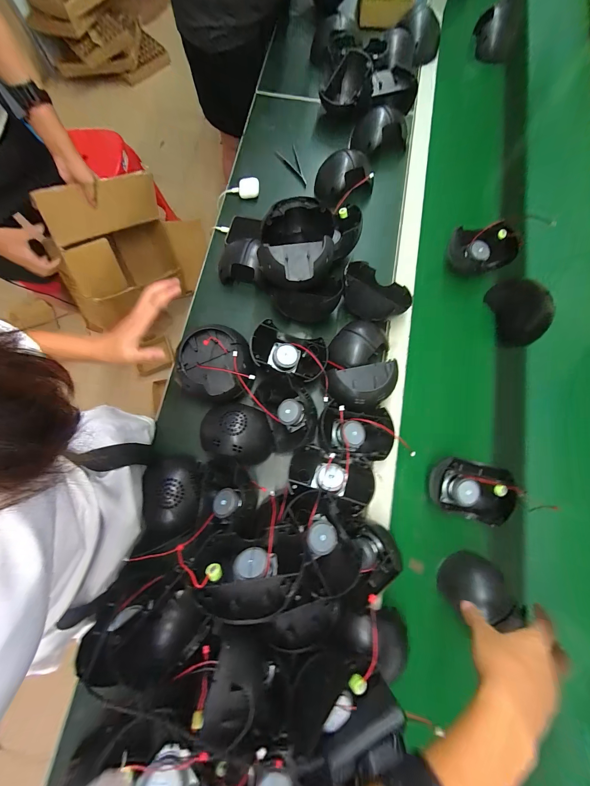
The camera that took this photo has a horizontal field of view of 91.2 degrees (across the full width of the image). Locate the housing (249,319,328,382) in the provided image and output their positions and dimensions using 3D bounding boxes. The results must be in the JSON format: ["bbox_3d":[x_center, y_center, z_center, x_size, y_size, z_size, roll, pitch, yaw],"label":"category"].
[{"bbox_3d":[-0.011,-0.070,0.511,0.134,0.060,0.078,13,78,3],"label":"housing"}]

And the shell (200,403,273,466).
[{"bbox_3d":[-0.094,0.067,0.487,0.119,0.071,0.096,19,79,4],"label":"shell"}]

